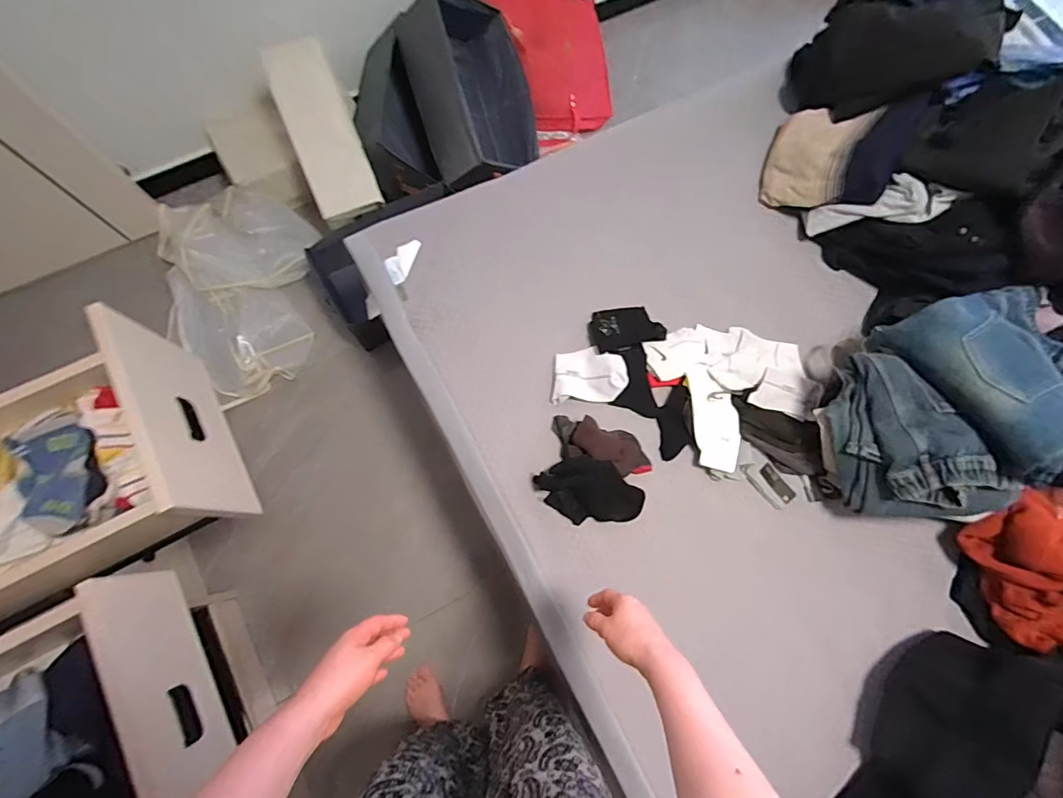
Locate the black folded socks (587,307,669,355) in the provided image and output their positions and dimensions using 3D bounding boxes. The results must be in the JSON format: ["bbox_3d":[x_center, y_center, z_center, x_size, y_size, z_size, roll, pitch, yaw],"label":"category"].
[{"bbox_3d":[0.185,-0.144,0.949,0.139,0.026,0.092,-14,72,-5],"label":"black folded socks"}]

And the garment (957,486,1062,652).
[{"bbox_3d":[0.863,0.296,0.792,0.179,0.132,0.234,14,72,5],"label":"garment"}]

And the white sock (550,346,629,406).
[{"bbox_3d":[0.113,-0.046,0.922,0.140,0.028,0.107,1,71,0],"label":"white sock"}]

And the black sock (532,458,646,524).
[{"bbox_3d":[0.106,0.165,0.858,0.189,0.063,0.106,-2,71,-1],"label":"black sock"}]

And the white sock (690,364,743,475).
[{"bbox_3d":[0.347,0.038,0.902,0.082,0.044,0.193,-5,71,-2],"label":"white sock"}]

